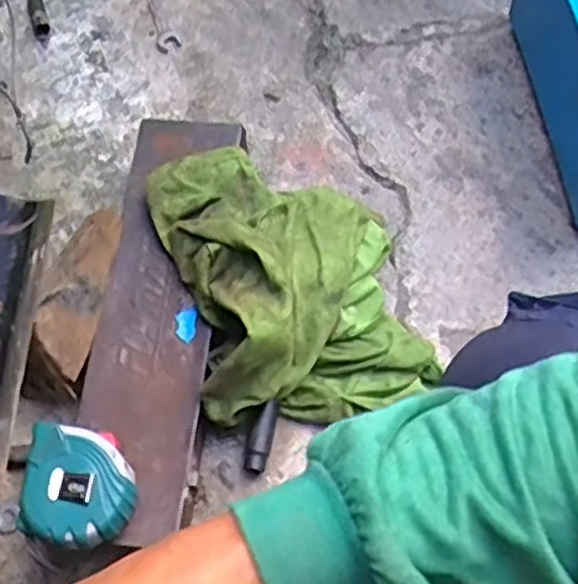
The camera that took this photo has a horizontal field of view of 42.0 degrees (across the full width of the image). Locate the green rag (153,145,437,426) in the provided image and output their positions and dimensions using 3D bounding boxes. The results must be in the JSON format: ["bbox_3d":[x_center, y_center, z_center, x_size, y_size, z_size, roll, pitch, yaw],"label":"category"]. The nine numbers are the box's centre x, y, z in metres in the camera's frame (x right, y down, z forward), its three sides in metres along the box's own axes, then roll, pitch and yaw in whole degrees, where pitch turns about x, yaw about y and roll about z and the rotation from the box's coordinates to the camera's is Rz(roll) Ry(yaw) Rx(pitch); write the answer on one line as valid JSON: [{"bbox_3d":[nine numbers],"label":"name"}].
[{"bbox_3d":[0.001,-0.020,0.695,0.210,0.144,0.279,-17,67,-5],"label":"green rag"}]

